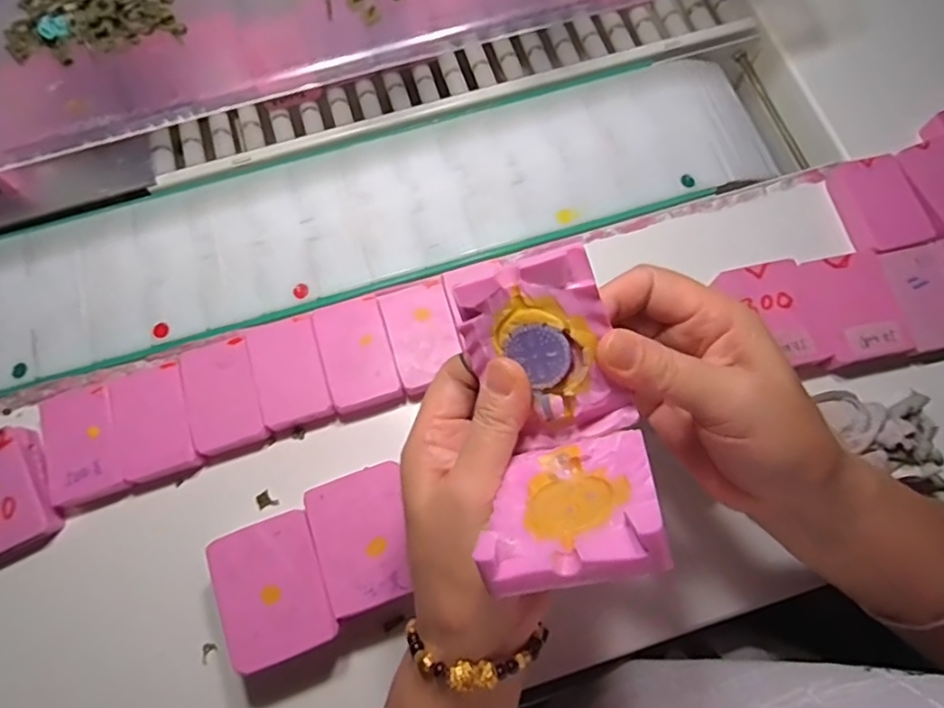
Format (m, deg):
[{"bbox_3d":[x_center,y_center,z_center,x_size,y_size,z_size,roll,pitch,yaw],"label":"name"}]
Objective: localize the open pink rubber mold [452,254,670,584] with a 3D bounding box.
[{"bbox_3d":[0.031,0.022,0.218,0.064,0.066,0.117,-5,69,0],"label":"open pink rubber mold"}]

